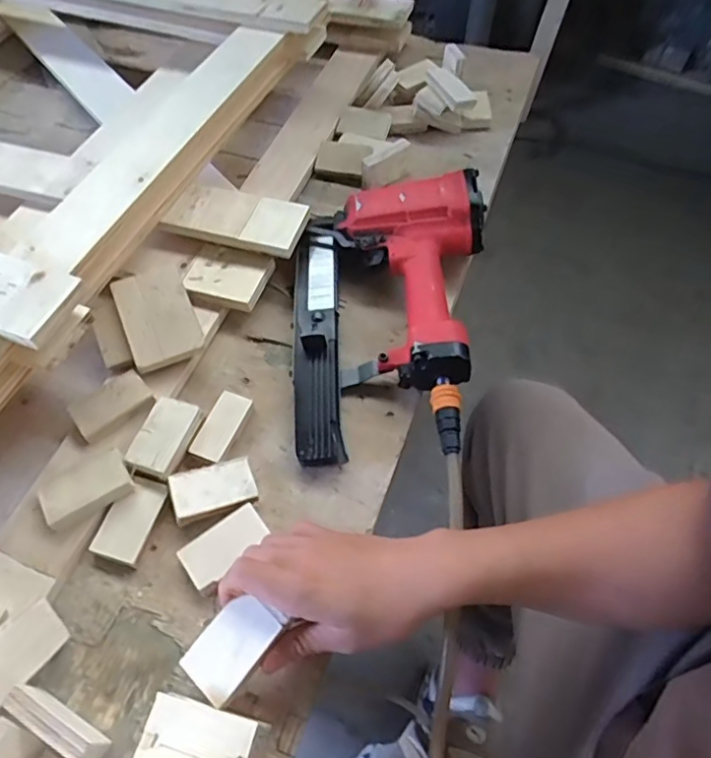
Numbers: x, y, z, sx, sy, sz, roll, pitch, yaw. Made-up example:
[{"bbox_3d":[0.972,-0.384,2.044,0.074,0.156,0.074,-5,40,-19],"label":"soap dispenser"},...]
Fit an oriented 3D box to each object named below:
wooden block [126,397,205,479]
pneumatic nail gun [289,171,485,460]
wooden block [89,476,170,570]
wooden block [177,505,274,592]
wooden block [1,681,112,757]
[{"bbox_3d":[-0.175,0.054,0.517,0.046,0.018,0.073,15,58,9],"label":"wooden block"},{"bbox_3d":[0.036,-0.071,0.579,0.200,0.082,0.324,1,57,0],"label":"pneumatic nail gun"},{"bbox_3d":[-0.193,0.123,0.490,0.041,0.019,0.071,15,58,8],"label":"wooden block"},{"bbox_3d":[-0.109,0.142,0.479,0.071,0.022,0.038,-35,64,-21],"label":"wooden block"},{"bbox_3d":[-0.211,0.247,0.401,0.073,0.045,0.017,27,61,15],"label":"wooden block"}]

